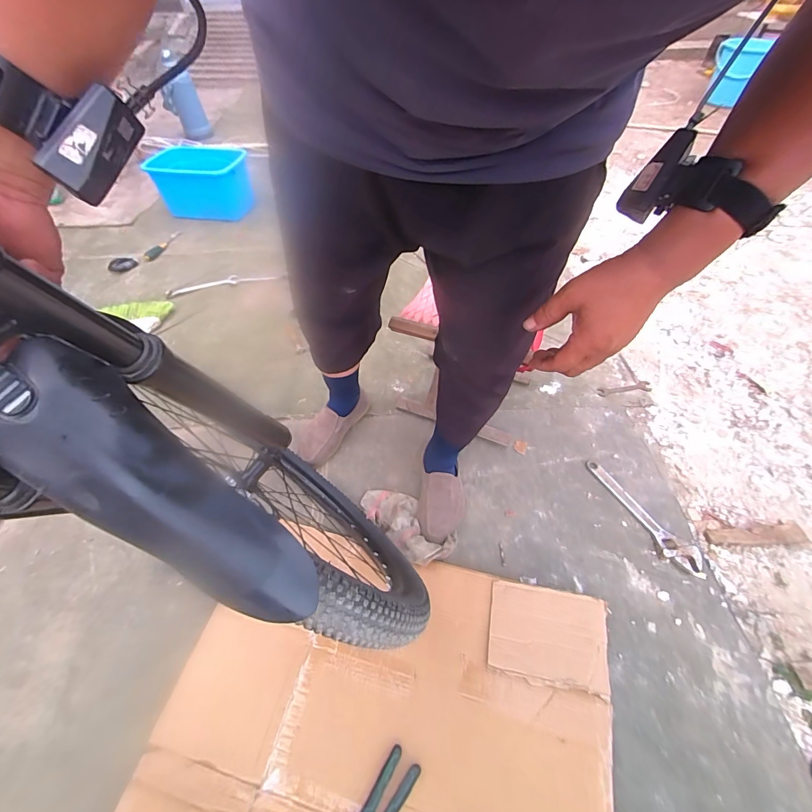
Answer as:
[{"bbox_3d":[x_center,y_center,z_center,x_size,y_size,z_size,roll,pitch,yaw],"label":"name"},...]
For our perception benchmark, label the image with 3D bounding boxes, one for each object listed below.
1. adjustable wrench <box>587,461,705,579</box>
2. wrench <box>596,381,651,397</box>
[{"bbox_3d":[0.522,0.241,0.833,0.063,0.024,0.293,-28,58,-19],"label":"adjustable wrench"},{"bbox_3d":[0.631,-0.049,1.079,0.173,0.008,0.043,-9,54,-7],"label":"wrench"}]

